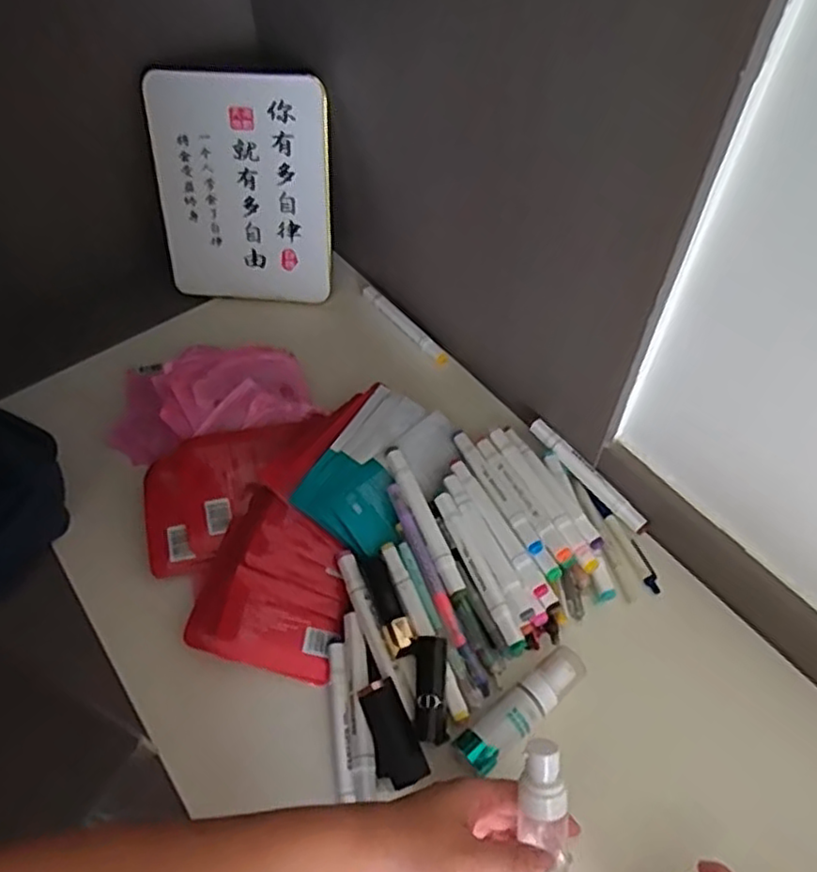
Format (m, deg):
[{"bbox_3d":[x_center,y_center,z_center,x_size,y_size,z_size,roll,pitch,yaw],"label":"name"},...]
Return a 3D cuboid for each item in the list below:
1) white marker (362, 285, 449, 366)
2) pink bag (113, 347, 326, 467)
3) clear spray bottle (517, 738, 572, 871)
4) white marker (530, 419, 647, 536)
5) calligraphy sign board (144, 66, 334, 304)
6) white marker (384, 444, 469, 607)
[{"bbox_3d":[-0.006,-0.130,0.792,0.017,0.015,0.144,-34,61,-22],"label":"white marker"},{"bbox_3d":[-0.213,-0.044,0.710,0.203,0.057,0.153,-20,56,-14],"label":"pink bag"},{"bbox_3d":[0.089,0.260,0.441,0.032,0.024,0.124,-4,99,-3],"label":"clear spray bottle"},{"bbox_3d":[0.173,0.037,0.654,0.018,0.019,0.143,-34,60,-22],"label":"white marker"},{"bbox_3d":[-0.179,-0.266,0.755,0.183,0.244,0.017,4,36,1],"label":"calligraphy sign board"},{"bbox_3d":[0.014,0.073,0.591,0.020,0.014,0.148,-19,56,-13],"label":"white marker"}]

